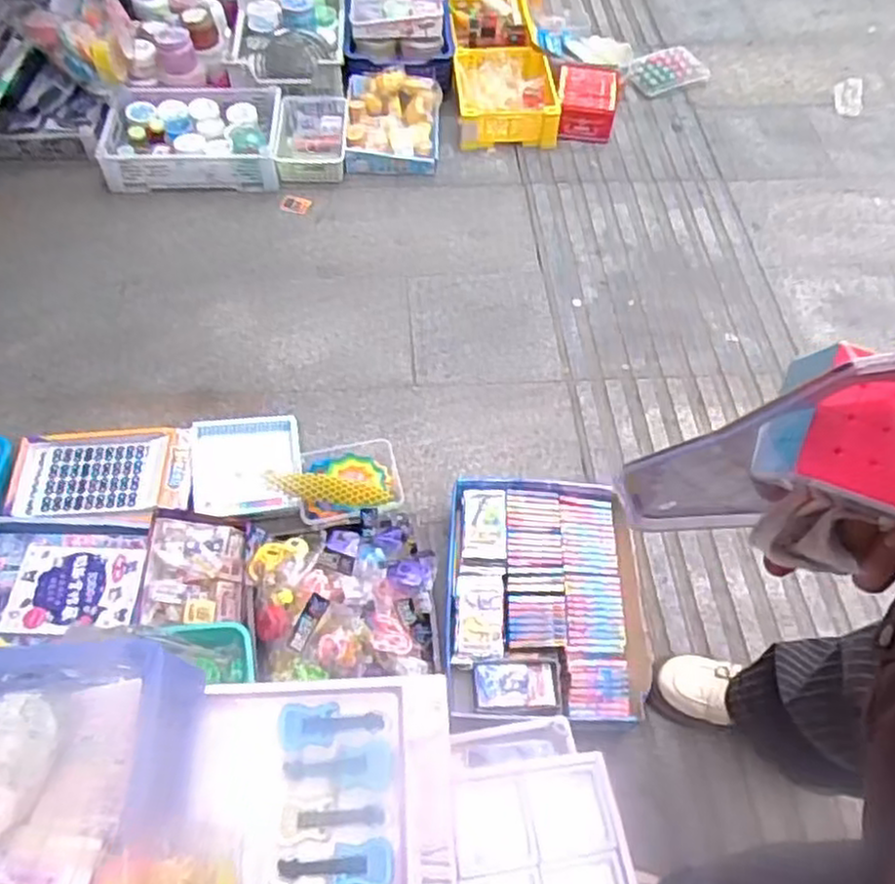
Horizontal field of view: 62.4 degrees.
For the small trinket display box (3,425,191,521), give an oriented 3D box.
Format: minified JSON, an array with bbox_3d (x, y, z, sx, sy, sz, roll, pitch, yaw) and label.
[{"bbox_3d":[-0.592,0.051,1.278,0.289,0.027,0.189,-2,56,-5],"label":"small trinket display box"}]

